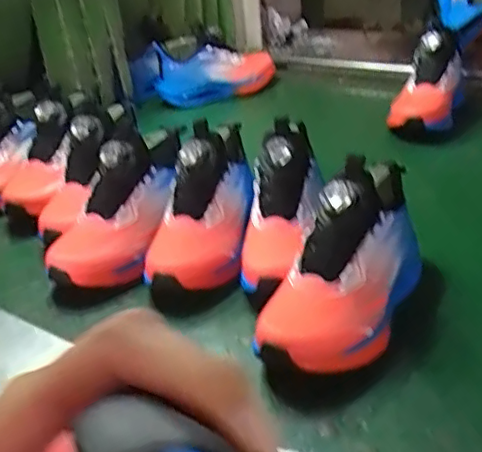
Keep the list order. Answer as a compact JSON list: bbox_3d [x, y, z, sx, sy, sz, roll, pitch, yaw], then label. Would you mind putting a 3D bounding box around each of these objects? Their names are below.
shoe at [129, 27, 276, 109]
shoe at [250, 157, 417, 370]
[{"bbox_3d":[-0.071,-0.299,1.112,0.259,0.120,0.119,-6,30,-1],"label":"shoe"},{"bbox_3d":[0.091,0.025,0.512,0.093,0.119,0.203,10,33,25],"label":"shoe"}]

